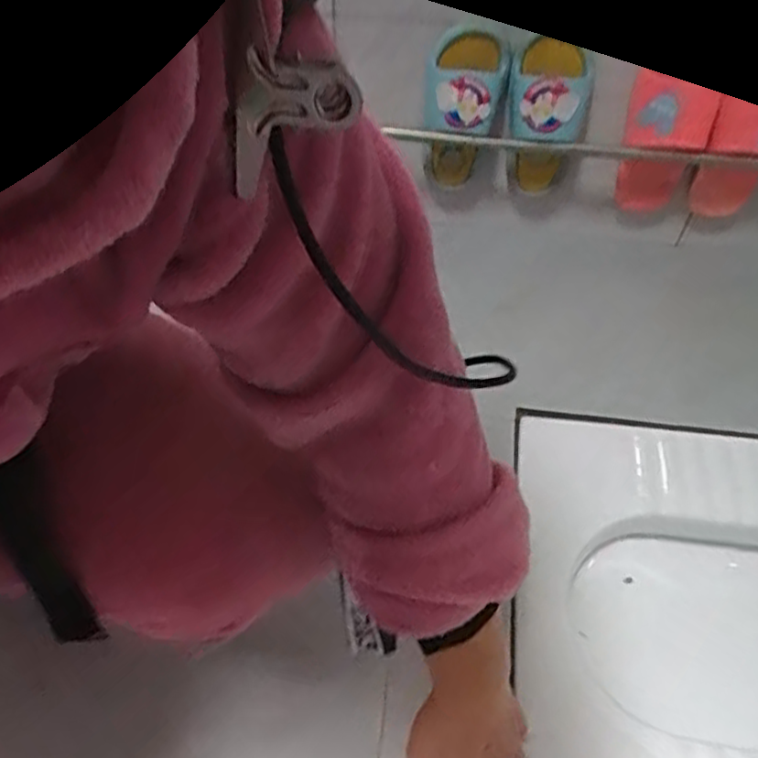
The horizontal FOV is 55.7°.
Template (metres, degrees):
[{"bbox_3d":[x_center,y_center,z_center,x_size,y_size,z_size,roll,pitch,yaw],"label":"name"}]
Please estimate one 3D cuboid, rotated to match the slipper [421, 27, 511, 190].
[{"bbox_3d":[0.094,-0.304,0.851,0.087,0.184,0.054,11,51,5],"label":"slipper"}]

